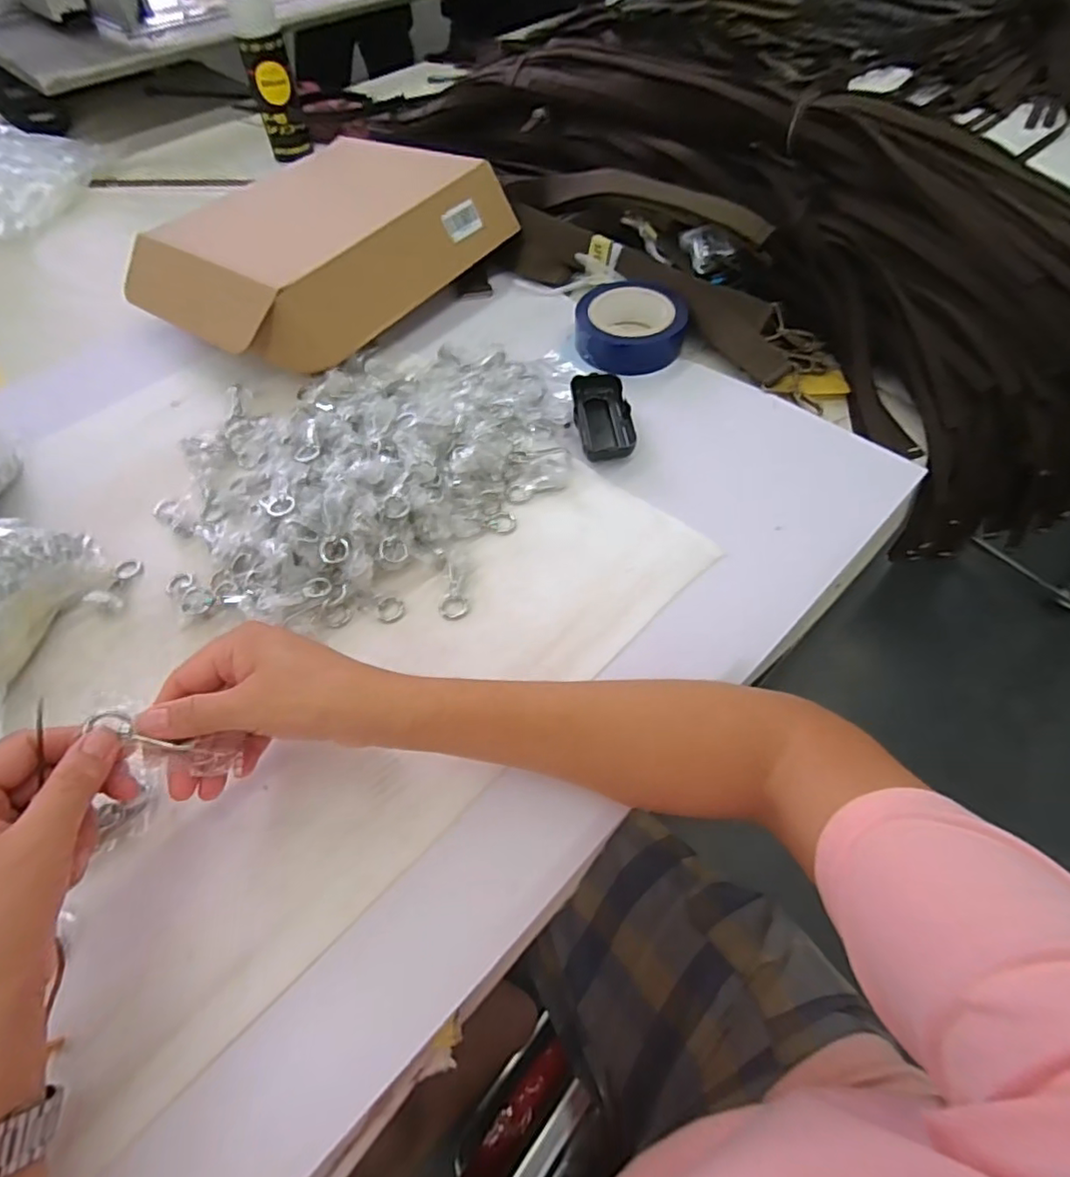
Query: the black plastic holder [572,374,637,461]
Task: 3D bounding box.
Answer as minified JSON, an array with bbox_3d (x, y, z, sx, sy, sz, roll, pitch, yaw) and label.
[{"bbox_3d":[0.067,-0.169,0.583,0.052,0.026,0.108,-4,57,-1],"label":"black plastic holder"}]

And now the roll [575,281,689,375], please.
[{"bbox_3d":[0.105,-0.292,0.652,0.121,0.041,0.104,-2,56,1],"label":"roll"}]

